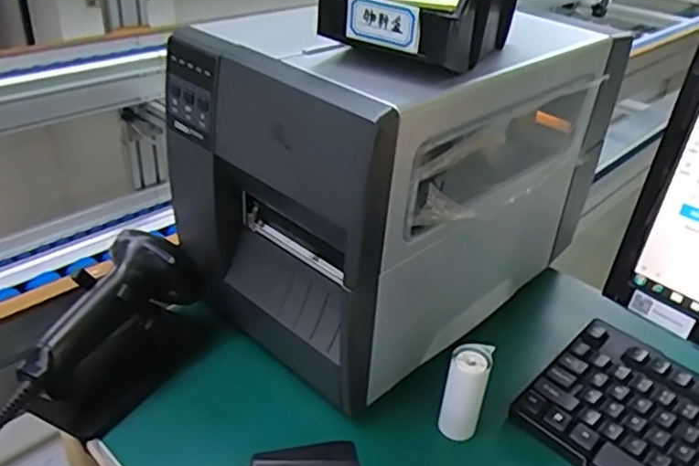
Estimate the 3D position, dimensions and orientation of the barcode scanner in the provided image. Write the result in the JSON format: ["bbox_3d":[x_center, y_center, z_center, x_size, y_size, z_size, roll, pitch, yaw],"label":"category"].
[{"bbox_3d":[-0.228,0.080,0.596,0.062,0.091,0.189,21,50,25],"label":"barcode scanner"}]

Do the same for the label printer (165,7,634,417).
[{"bbox_3d":[0.061,-0.056,0.645,0.250,0.305,0.423,27,38,32],"label":"label printer"}]

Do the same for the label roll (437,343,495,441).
[{"bbox_3d":[0.098,0.135,0.527,0.034,0.085,0.041,14,33,16],"label":"label roll"}]

